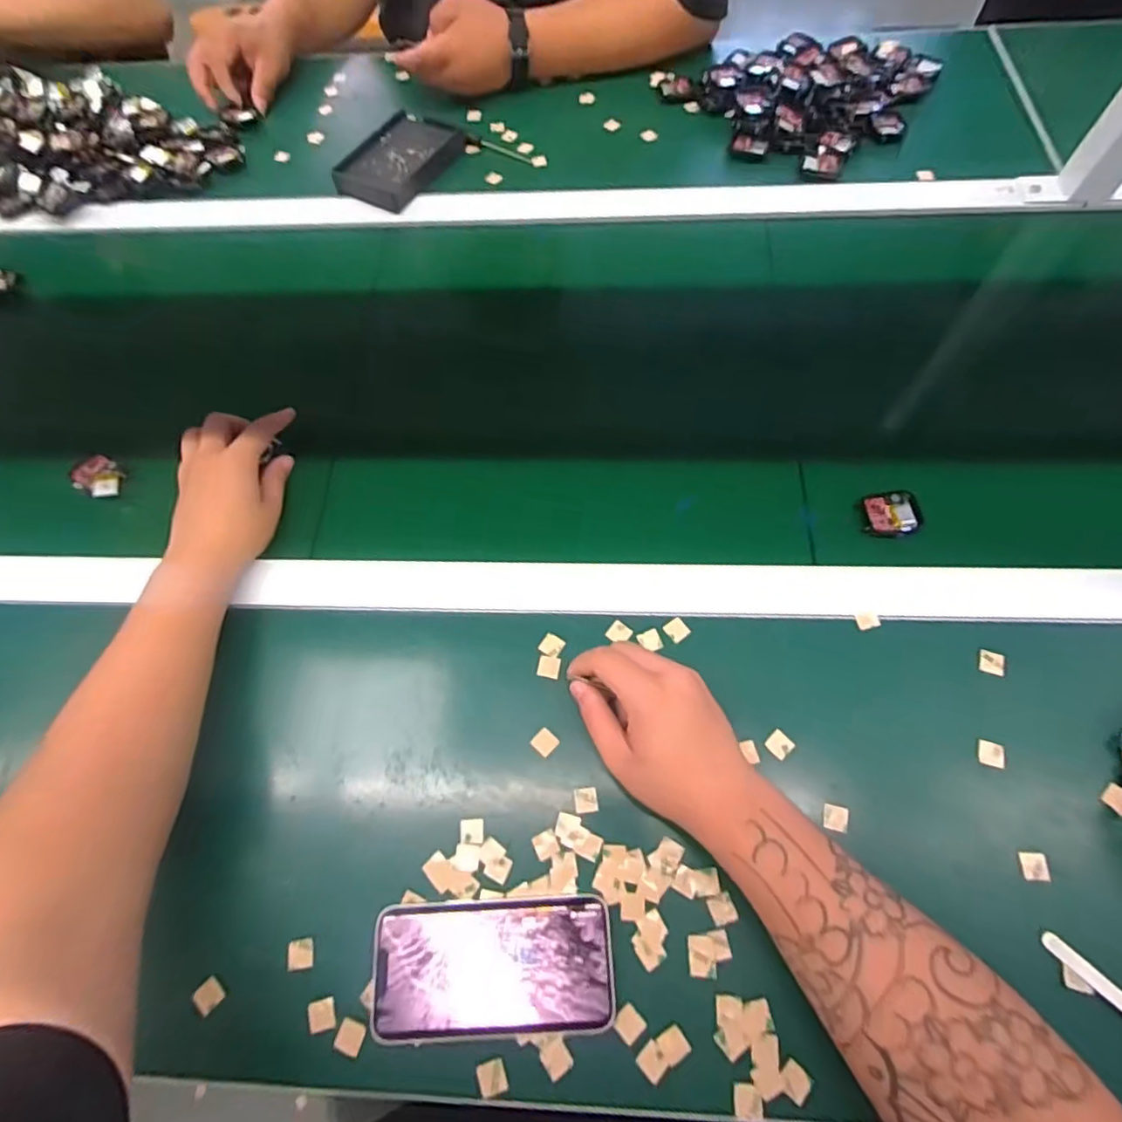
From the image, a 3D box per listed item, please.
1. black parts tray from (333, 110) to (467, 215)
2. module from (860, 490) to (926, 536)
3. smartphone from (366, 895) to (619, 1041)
[{"bbox_3d":[-0.184,-0.458,0.670,0.096,0.025,0.151,28,71,14],"label":"black parts tray"},{"bbox_3d":[0.266,-0.037,0.465,0.044,0.010,0.037,0,67,3],"label":"module"},{"bbox_3d":[-0.042,0.253,0.361,0.146,0.009,0.073,-3,67,2],"label":"smartphone"}]

